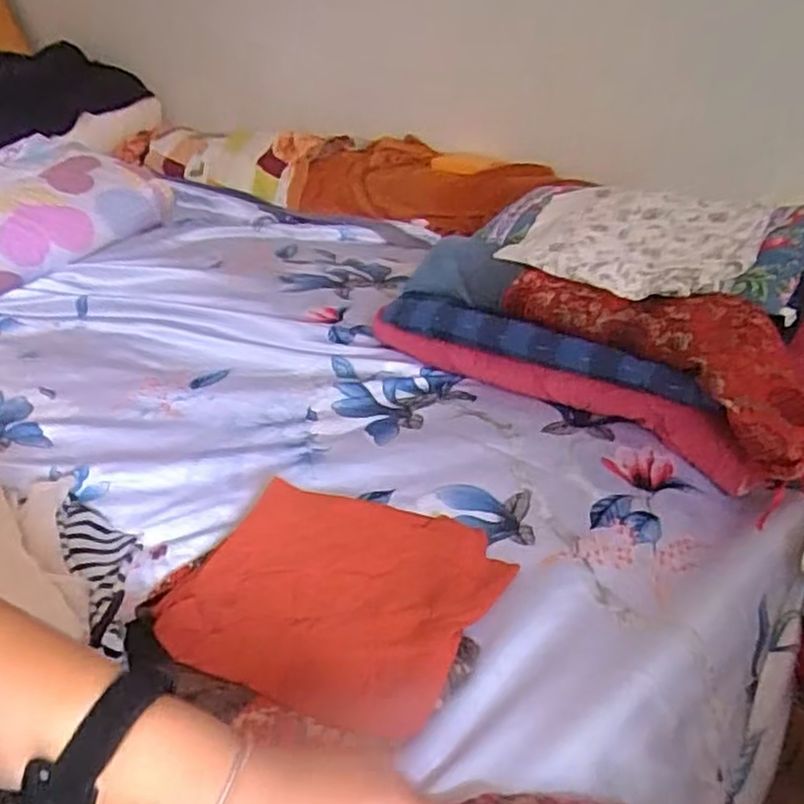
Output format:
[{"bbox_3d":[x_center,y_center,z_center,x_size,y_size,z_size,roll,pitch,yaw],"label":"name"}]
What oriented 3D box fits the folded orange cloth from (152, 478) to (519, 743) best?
[{"bbox_3d":[-0.064,0.159,0.628,0.265,0.027,0.217,11,37,23],"label":"folded orange cloth"}]

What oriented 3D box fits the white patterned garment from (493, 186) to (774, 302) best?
[{"bbox_3d":[0.266,-0.197,0.852,0.280,0.049,0.197,20,41,33],"label":"white patterned garment"}]

